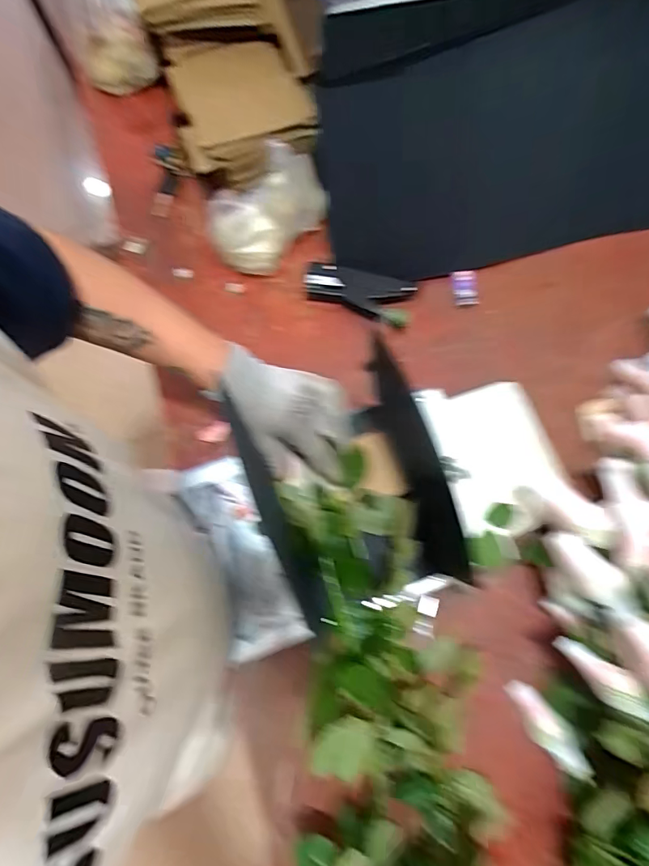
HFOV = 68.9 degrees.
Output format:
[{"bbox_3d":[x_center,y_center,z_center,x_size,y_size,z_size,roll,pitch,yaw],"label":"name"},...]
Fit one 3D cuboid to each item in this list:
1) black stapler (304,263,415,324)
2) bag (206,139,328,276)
[{"bbox_3d":[0.045,-0.195,0.632,0.141,0.023,0.065,20,75,6],"label":"black stapler"},{"bbox_3d":[-0.072,-0.289,0.598,0.156,0.122,0.108,-14,74,-4],"label":"bag"}]

